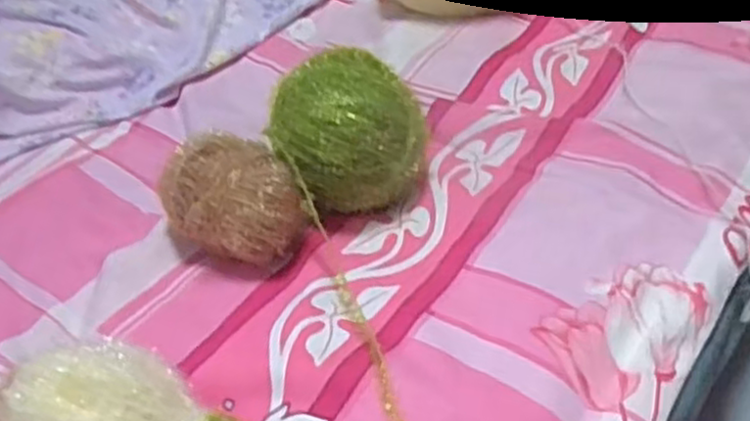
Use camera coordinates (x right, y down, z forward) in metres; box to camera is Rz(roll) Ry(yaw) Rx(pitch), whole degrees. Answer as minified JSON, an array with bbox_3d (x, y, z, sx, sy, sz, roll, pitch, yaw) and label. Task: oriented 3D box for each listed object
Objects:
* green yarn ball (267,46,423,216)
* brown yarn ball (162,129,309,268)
[{"bbox_3d":[-0.016,-0.047,0.484,0.095,0.085,0.085,-16,44,-7],"label":"green yarn ball"},{"bbox_3d":[-0.086,-0.001,0.454,0.075,0.068,0.071,-23,45,-14],"label":"brown yarn ball"}]

